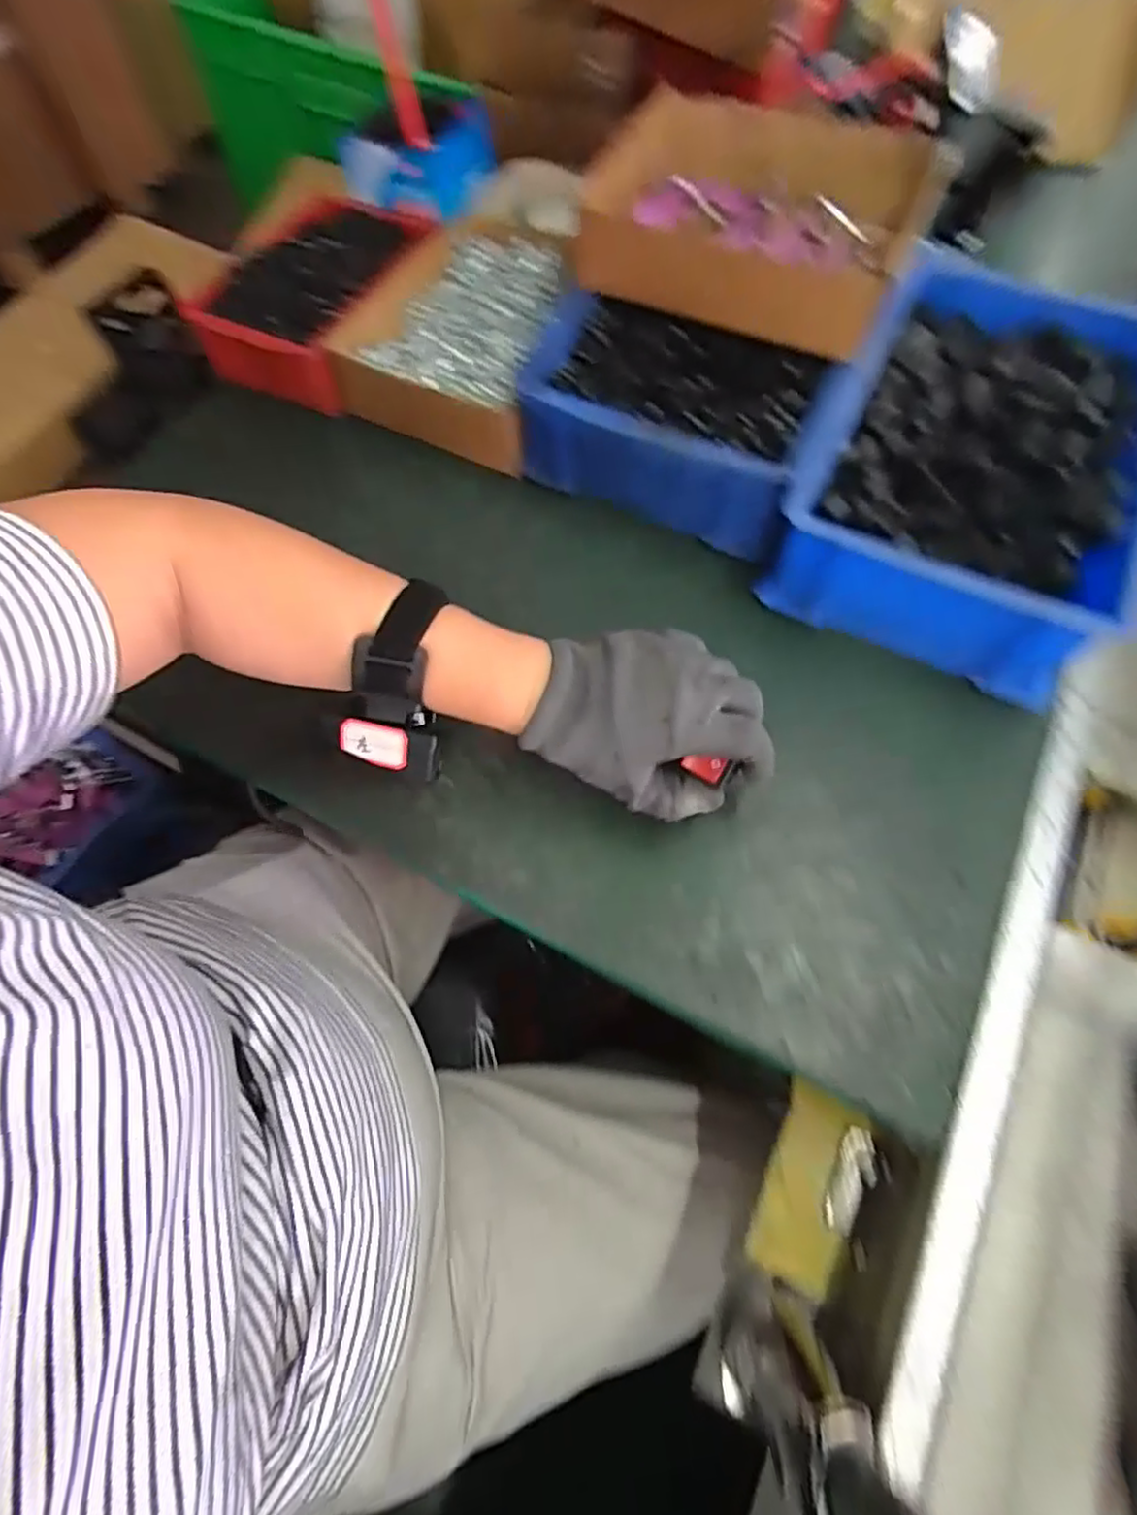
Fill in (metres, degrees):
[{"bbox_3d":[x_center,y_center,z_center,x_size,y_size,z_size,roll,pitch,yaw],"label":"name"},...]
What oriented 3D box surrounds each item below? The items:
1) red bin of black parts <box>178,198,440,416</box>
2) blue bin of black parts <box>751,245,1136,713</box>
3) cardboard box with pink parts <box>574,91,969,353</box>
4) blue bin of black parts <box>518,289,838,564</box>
[{"bbox_3d":[-0.209,-0.381,0.551,0.126,0.054,0.206,18,66,9],"label":"red bin of black parts"},{"bbox_3d":[0.279,-0.201,0.464,0.197,0.089,0.301,26,68,12],"label":"blue bin of black parts"},{"bbox_3d":[0.135,-0.398,0.494,0.233,0.086,0.107,26,68,13],"label":"cardboard box with pink parts"},{"bbox_3d":[0.072,-0.238,0.479,0.201,0.074,0.134,23,67,11],"label":"blue bin of black parts"}]

